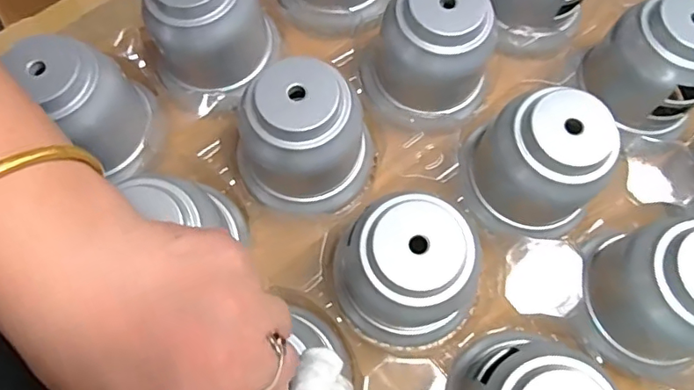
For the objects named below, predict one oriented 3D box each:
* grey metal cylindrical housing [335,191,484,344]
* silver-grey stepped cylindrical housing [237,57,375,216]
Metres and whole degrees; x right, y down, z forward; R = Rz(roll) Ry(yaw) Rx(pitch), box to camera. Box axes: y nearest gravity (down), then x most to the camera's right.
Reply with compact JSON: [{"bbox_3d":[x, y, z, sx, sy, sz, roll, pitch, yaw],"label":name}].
[{"bbox_3d":[0.031,0.046,0.303,0.069,0.085,0.069,0,71,-1],"label":"grey metal cylindrical housing"},{"bbox_3d":[-0.027,-0.035,0.330,0.082,0.088,0.078,-34,74,-11],"label":"silver-grey stepped cylindrical housing"}]

